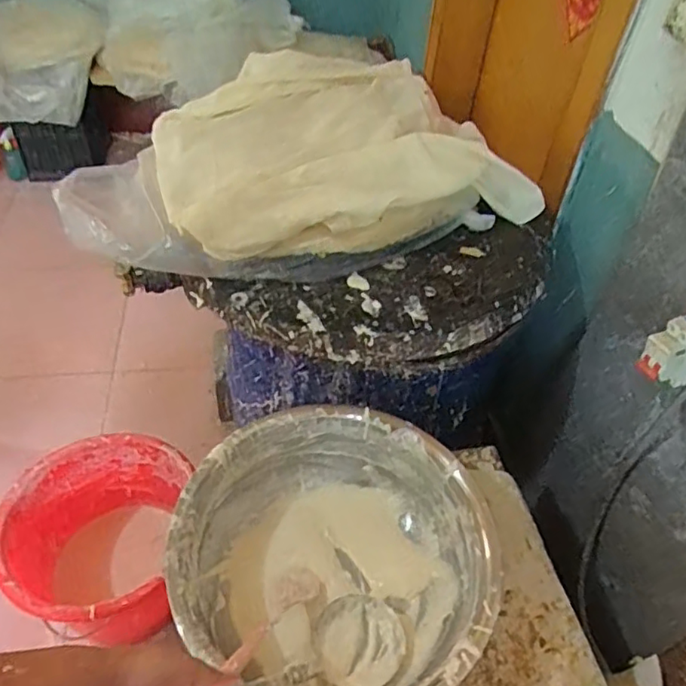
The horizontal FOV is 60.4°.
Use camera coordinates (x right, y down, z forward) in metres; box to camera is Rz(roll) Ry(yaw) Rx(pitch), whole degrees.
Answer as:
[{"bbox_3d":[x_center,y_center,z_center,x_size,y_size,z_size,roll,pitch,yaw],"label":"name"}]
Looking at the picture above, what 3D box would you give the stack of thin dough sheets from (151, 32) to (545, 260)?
[{"bbox_3d":[0.005,-0.312,0.944,0.553,0.139,0.403,-13,49,-17],"label":"stack of thin dough sheets"}]

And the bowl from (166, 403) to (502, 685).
[{"bbox_3d":[-0.005,0.272,0.747,0.372,0.135,0.366,3,46,-3],"label":"bowl"}]

